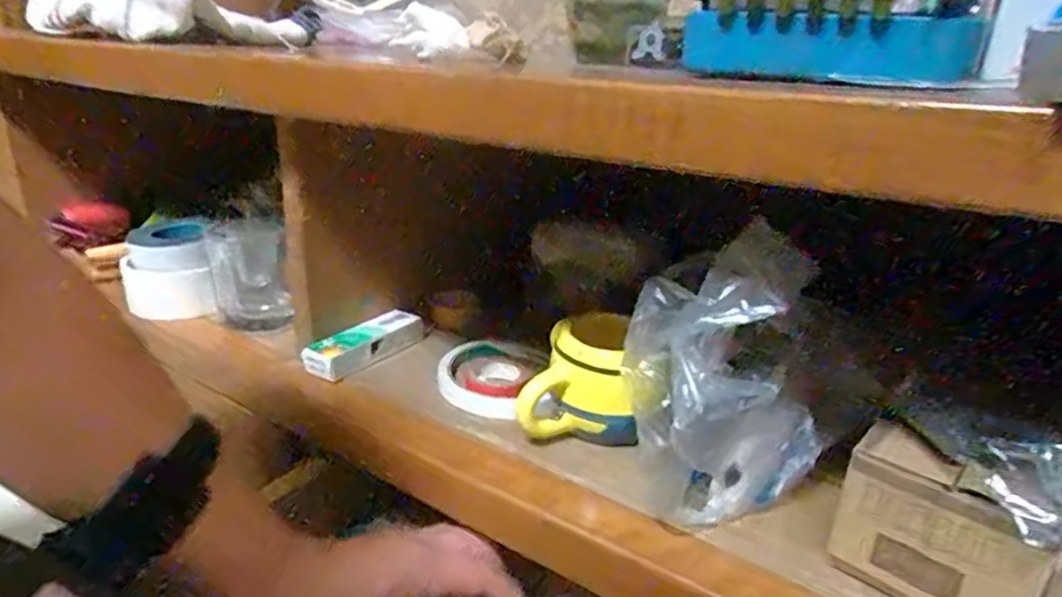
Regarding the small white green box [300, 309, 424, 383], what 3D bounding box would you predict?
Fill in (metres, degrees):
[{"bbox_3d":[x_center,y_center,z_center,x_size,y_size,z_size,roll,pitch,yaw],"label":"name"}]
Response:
[{"bbox_3d":[-0.121,0.033,0.494,0.031,0.021,0.093,18,25,34],"label":"small white green box"}]

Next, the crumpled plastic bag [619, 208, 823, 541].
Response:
[{"bbox_3d":[0.086,0.041,0.318,0.090,0.150,0.059,14,23,26],"label":"crumpled plastic bag"}]

